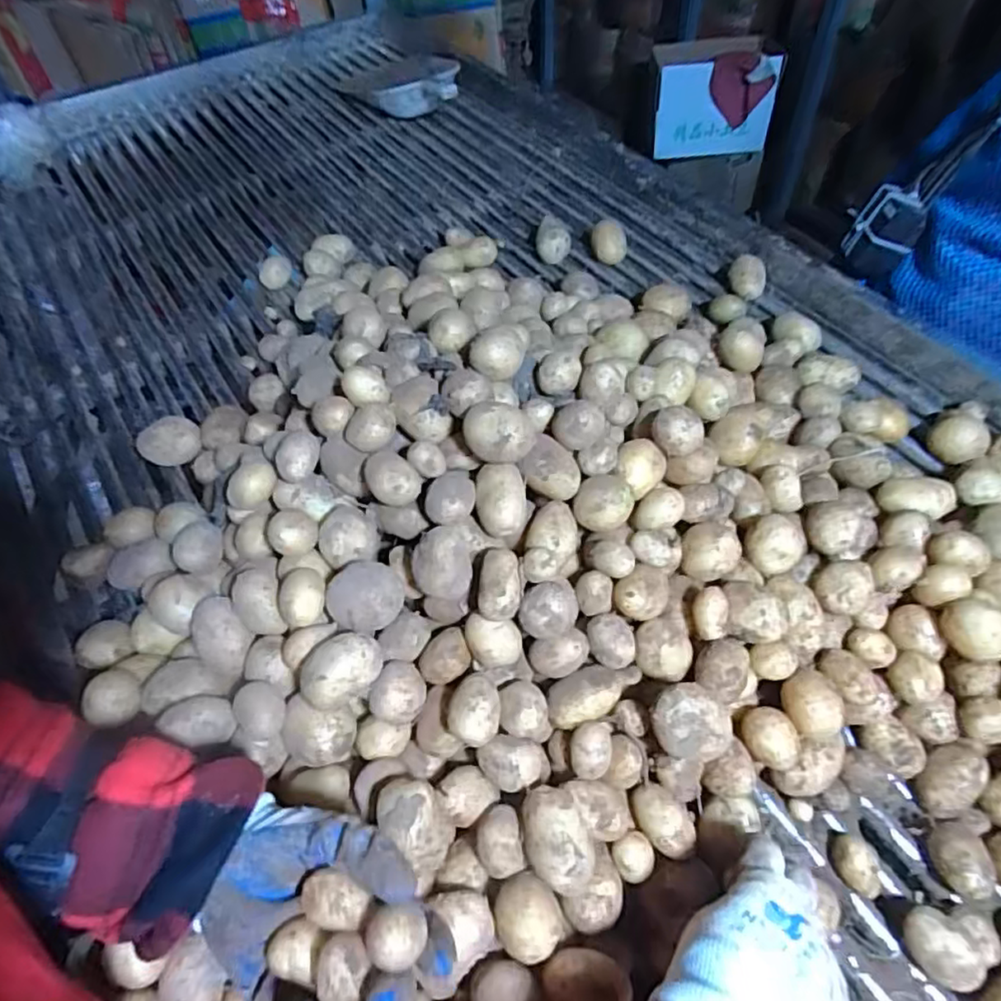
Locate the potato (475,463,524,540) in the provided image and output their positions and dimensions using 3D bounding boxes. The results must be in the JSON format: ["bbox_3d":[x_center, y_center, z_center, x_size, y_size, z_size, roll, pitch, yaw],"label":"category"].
[{"bbox_3d":[0.000,0.002,0.498,0.039,0.035,0.056,0,72,3],"label":"potato"}]

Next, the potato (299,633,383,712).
[{"bbox_3d":[-0.116,0.125,0.452,0.058,0.037,0.038,-28,56,-14],"label":"potato"}]

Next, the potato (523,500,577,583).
[{"bbox_3d":[0.040,0.034,0.490,0.038,0.036,0.070,4,55,9],"label":"potato"}]

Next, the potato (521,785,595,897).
[{"bbox_3d":[0.038,0.229,0.416,0.045,0.051,0.059,-3,54,4],"label":"potato"}]

